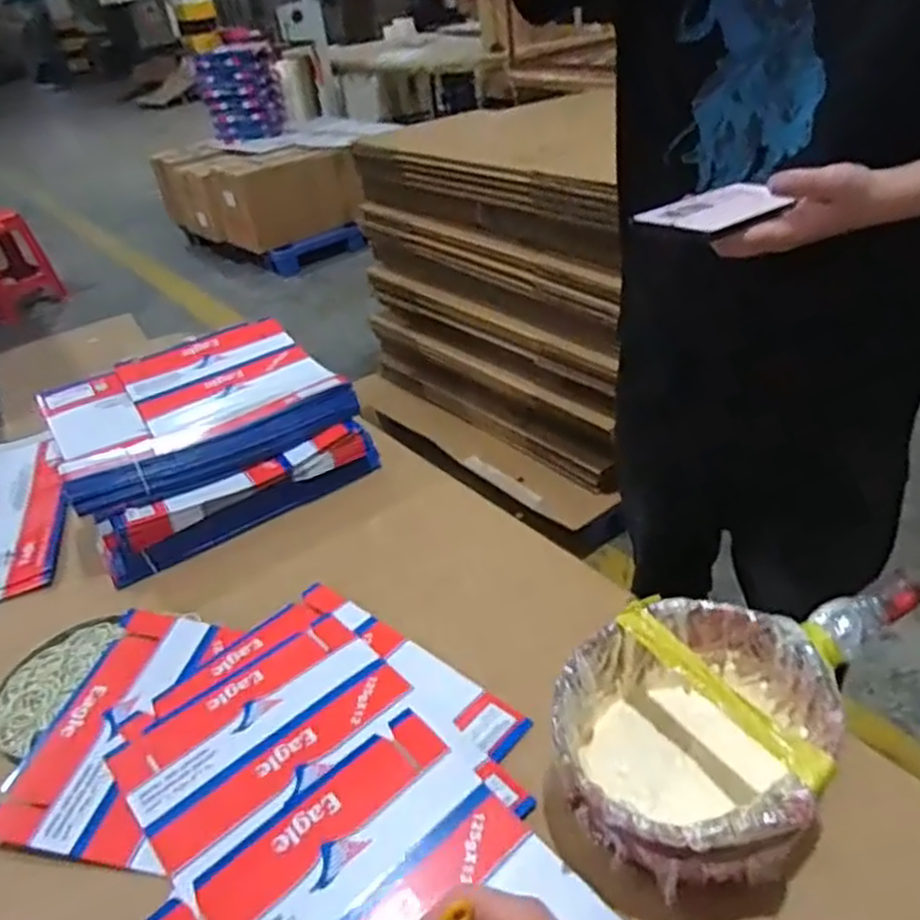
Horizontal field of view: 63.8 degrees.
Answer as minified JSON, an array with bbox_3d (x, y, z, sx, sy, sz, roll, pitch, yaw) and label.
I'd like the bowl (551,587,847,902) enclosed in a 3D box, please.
[{"bbox_3d":[0.167,0.206,0.537,0.175,0.108,0.194,12,37,26],"label":"bowl"}]

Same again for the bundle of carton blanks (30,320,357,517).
[{"bbox_3d":[-0.352,-0.072,0.979,0.352,0.050,0.319,-25,37,-25],"label":"bundle of carton blanks"}]

